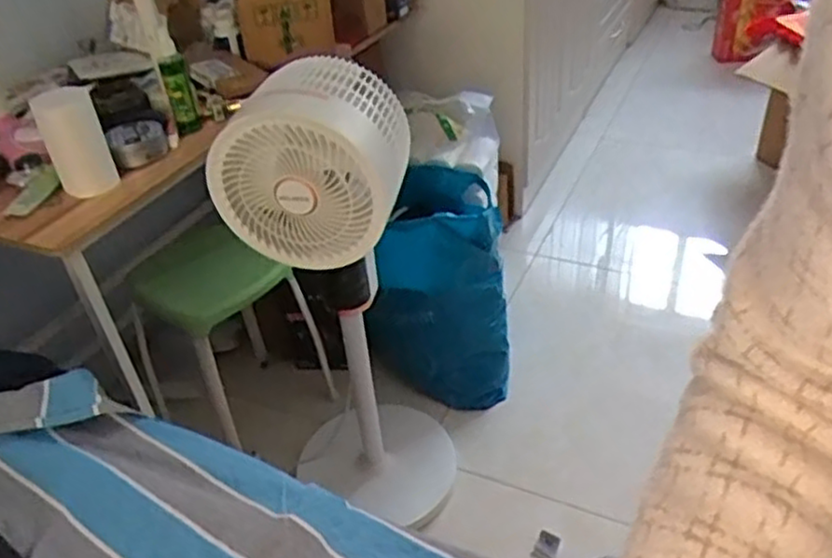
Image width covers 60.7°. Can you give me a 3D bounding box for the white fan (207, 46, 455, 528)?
[{"bbox_3d":[-0.109,0.037,1.240,0.296,0.854,0.353,-6,37,0],"label":"white fan"}]

